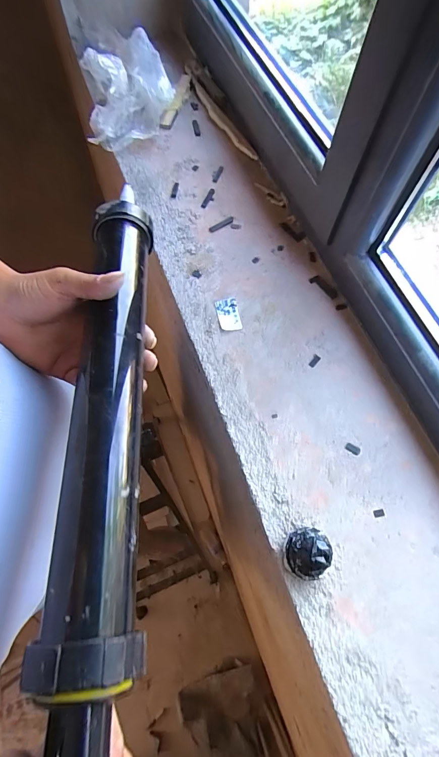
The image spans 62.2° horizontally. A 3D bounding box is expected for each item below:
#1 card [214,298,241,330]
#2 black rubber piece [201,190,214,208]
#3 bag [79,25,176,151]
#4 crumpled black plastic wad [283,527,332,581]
[{"bbox_3d":[0.013,-0.091,0.520,0.033,0.005,0.048,-8,76,-7],"label":"card"},{"bbox_3d":[-0.019,-0.303,0.613,0.017,0.006,0.044,25,69,10],"label":"black rubber piece"},{"bbox_3d":[-0.173,-0.523,0.651,0.155,0.089,0.181,-17,68,-8],"label":"bag"},{"bbox_3d":[0.092,0.184,0.383,0.042,0.039,0.049,25,69,10],"label":"crumpled black plastic wad"}]

